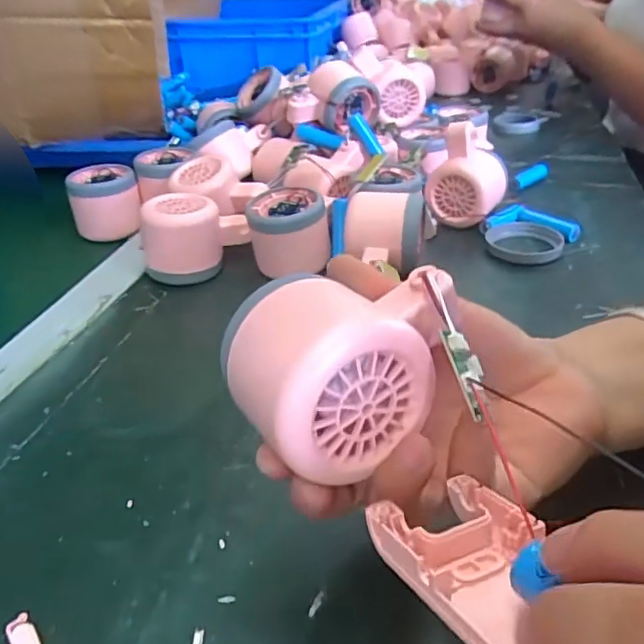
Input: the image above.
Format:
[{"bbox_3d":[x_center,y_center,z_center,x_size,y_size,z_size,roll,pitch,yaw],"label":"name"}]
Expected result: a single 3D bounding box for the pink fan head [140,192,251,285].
[{"bbox_3d":[-0.095,-0.064,0.444,0.074,0.054,0.058,-7,34,-9],"label":"pink fan head"}]

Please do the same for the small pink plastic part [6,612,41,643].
[{"bbox_3d":[-0.109,0.117,0.214,0.009,0.004,0.024,-24,40,-30],"label":"small pink plastic part"}]

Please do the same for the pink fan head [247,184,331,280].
[{"bbox_3d":[-0.024,-0.066,0.444,0.060,0.055,0.058,-5,34,-6],"label":"pink fan head"}]

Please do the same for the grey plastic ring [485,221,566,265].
[{"bbox_3d":[0.163,-0.064,0.471,0.060,0.011,0.058,-1,34,0],"label":"grey plastic ring"}]

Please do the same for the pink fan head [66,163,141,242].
[{"bbox_3d":[-0.191,-0.106,0.518,0.057,0.049,0.057,-16,36,-21],"label":"pink fan head"}]

